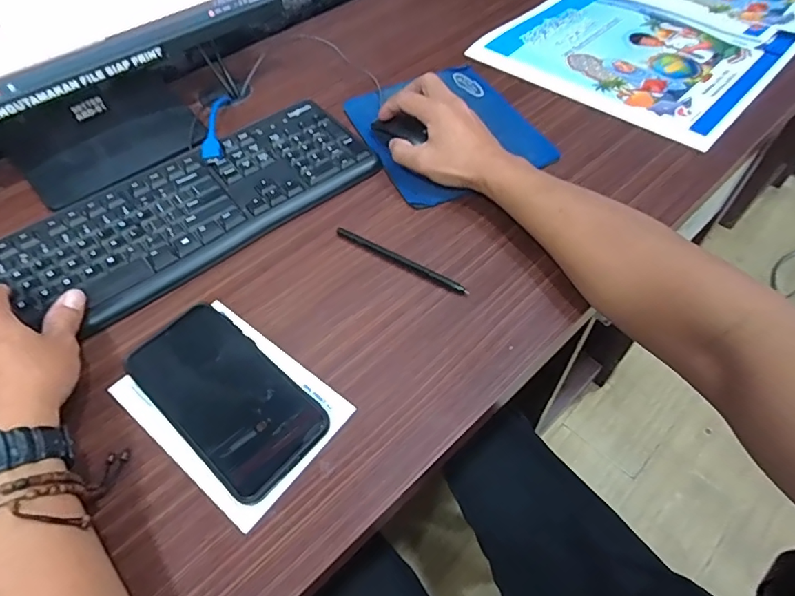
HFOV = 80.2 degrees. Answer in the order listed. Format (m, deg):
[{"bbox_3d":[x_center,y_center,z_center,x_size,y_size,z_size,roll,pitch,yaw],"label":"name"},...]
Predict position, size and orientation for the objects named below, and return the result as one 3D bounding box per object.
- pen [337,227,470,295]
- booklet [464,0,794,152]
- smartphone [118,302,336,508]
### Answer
[{"bbox_3d":[0.001,-0.035,0.424,0.138,0.010,0.007,27,61,20],"label":"pen"},{"bbox_3d":[0.289,-0.323,0.605,0.331,0.009,0.261,38,65,25],"label":"booklet"},{"bbox_3d":[-0.129,0.071,0.354,0.159,0.016,0.079,36,64,24],"label":"smartphone"}]

